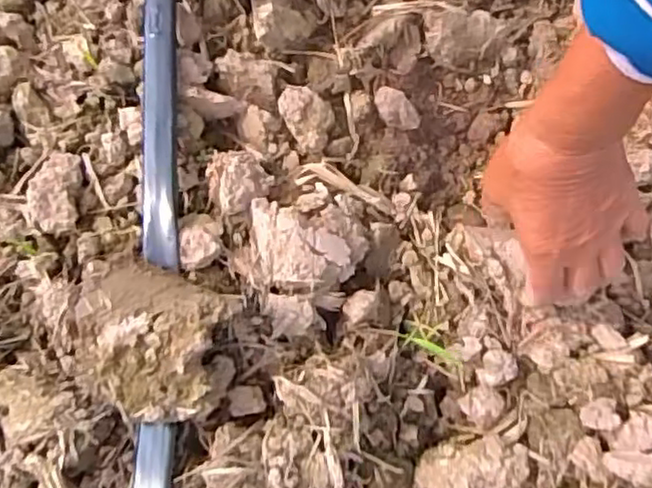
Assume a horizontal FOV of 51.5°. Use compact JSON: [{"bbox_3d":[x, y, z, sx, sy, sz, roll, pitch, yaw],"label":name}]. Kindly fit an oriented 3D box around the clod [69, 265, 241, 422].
[{"bbox_3d":[-0.109,0.056,0.404,0.101,0.040,0.083,20,75,7],"label":"clod"}]

